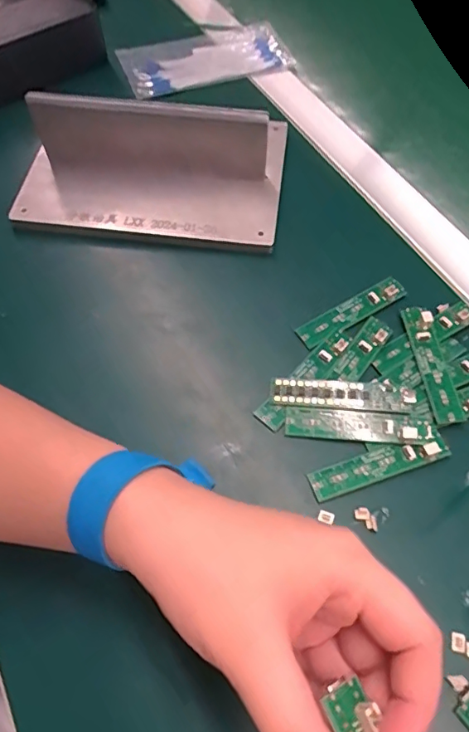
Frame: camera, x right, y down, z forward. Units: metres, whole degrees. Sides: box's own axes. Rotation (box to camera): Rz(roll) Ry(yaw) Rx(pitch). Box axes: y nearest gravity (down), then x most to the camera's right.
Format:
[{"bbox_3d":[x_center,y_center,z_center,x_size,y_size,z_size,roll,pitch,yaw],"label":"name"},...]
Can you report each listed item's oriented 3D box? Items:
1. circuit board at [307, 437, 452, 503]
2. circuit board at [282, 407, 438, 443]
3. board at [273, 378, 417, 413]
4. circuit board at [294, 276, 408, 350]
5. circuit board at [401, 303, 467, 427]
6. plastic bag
[{"bbox_3d":[0.083,0.056,0.278,0.082,0.007,0.018,-18,64,-6],"label":"circuit board"},{"bbox_3d":[0.072,0.035,0.288,0.083,0.006,0.018,3,75,8],"label":"circuit board"},{"bbox_3d":[0.065,0.016,0.294,0.082,0.006,0.018,3,70,9],"label":"board"},{"bbox_3d":[0.079,-0.036,0.329,0.078,0.004,0.019,-29,65,-8],"label":"circuit board"},{"bbox_3d":[0.124,-0.004,0.306,0.019,0.007,0.082,-6,61,-3],"label":"circuit board"},{"bbox_3d":[-0.030,-0.299,0.467,0.158,0.010,0.084,-20,63,-11],"label":"plastic bag"}]

